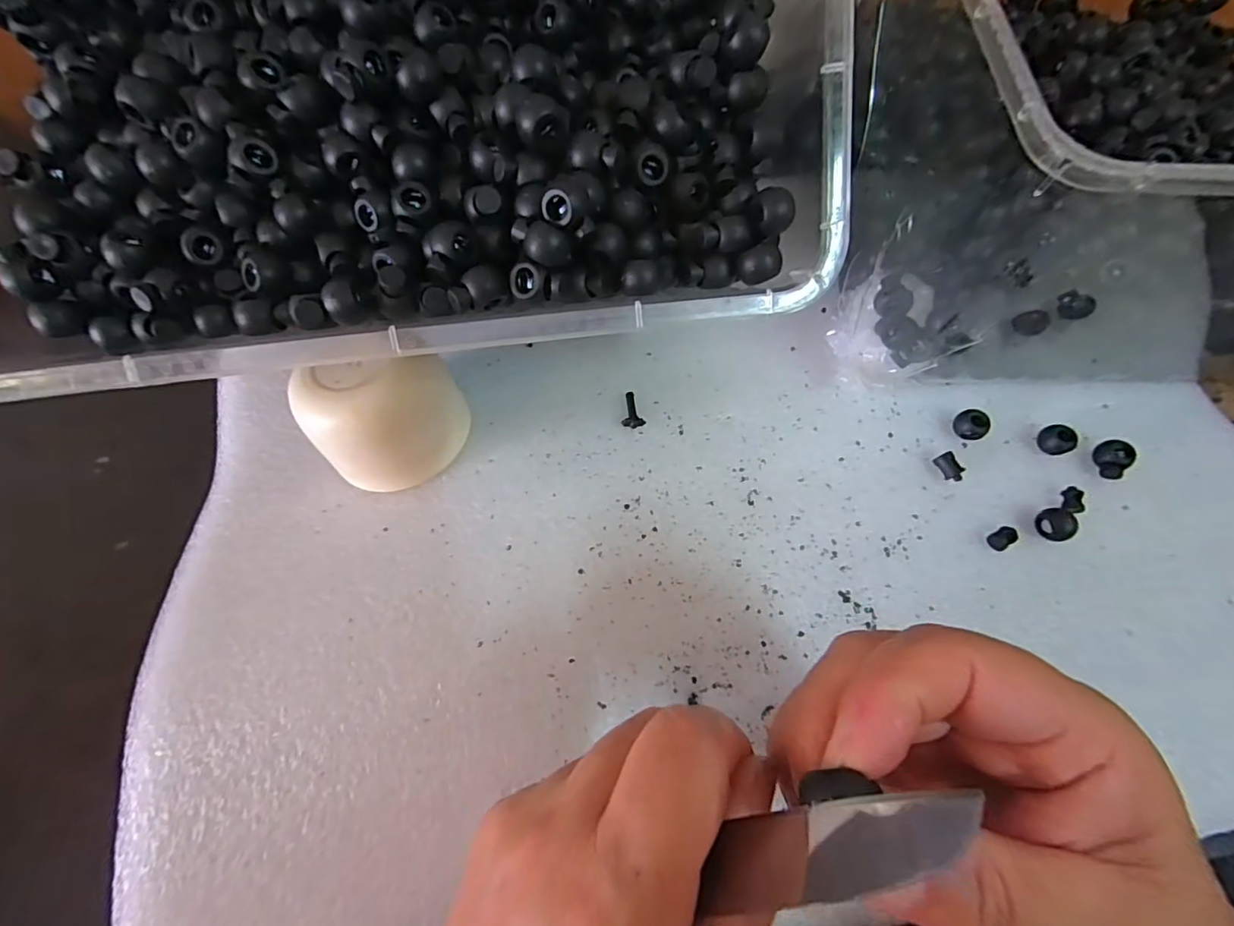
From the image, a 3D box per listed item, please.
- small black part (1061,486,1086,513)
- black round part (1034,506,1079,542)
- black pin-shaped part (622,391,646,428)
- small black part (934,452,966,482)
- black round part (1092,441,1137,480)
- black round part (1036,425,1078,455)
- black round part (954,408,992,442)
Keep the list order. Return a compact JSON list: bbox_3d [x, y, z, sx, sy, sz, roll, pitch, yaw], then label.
[{"bbox_3d":[0.224,0.018,0.255,0.008,0.006,0.013,7,71,1],"label":"small black part"},{"bbox_3d":[0.211,0.030,0.248,0.013,0.011,0.015,-8,71,-4],"label":"black round part"},{"bbox_3d":[0.008,-0.026,0.259,0.011,0.004,0.020,-6,63,-1],"label":"black pin-shaped part"},{"bbox_3d":[0.168,0.002,0.261,0.008,0.008,0.015,-27,74,-10],"label":"small black part"},{"bbox_3d":[0.249,-0.002,0.260,0.013,0.011,0.018,-13,72,-6],"label":"black round part"},{"bbox_3d":[0.225,-0.012,0.265,0.013,0.011,0.015,-21,73,-8],"label":"black round part"},{"bbox_3d":[0.182,-0.019,0.268,0.013,0.012,0.016,-22,73,-9],"label":"black round part"}]

